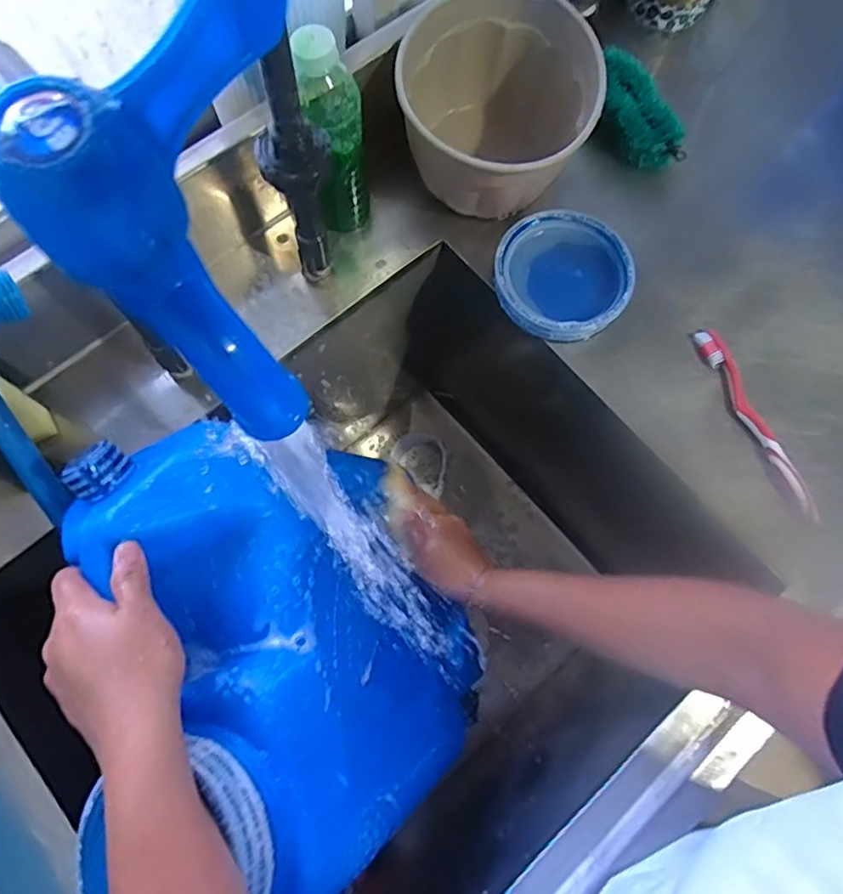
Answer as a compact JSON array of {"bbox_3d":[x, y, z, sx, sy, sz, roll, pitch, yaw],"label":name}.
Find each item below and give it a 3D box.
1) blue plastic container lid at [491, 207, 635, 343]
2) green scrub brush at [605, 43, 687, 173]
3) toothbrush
[{"bbox_3d":[0.127,-0.153,0.526,0.119,0.034,0.116,1,73,-2],"label":"blue plastic container lid"},{"bbox_3d":[0.206,-0.323,0.561,0.045,0.028,0.120,-25,89,-9],"label":"green scrub brush"},{"bbox_3d":[0.287,-0.023,0.501,0.021,0.009,0.181,-21,75,-8],"label":"toothbrush"}]

